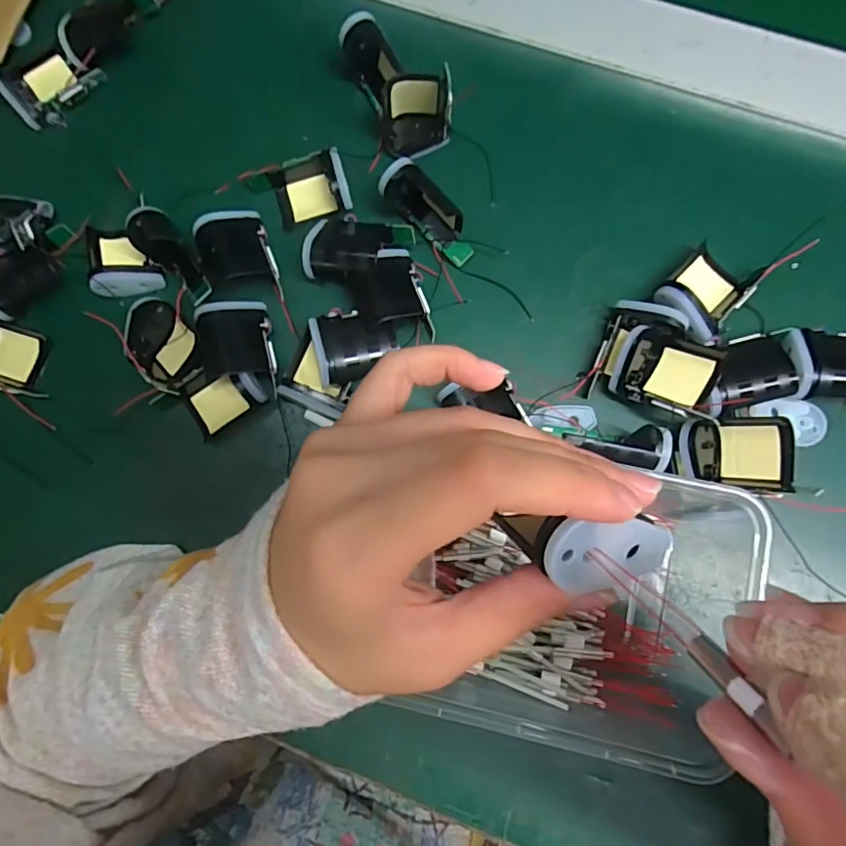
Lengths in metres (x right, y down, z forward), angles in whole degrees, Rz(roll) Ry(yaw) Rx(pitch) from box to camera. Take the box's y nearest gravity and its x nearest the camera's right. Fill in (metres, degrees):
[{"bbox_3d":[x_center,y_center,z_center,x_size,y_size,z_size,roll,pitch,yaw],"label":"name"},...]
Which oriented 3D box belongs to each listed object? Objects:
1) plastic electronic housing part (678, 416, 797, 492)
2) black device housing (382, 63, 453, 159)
[{"bbox_3d":[0.145,0.015,0.250,0.024,0.040,0.033,0,86,-37],"label":"plastic electronic housing part"},{"bbox_3d":[-0.003,-0.163,0.287,0.038,0.038,0.021,-11,83,1],"label":"black device housing"}]

